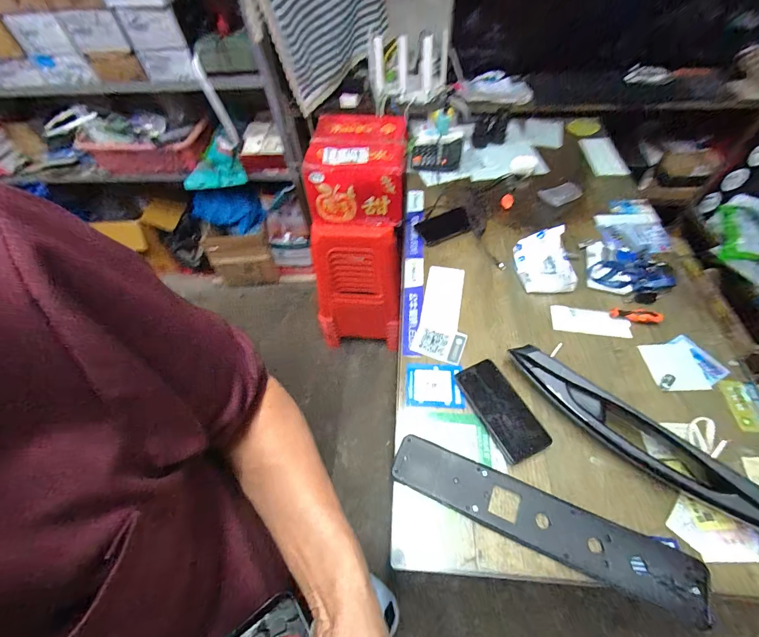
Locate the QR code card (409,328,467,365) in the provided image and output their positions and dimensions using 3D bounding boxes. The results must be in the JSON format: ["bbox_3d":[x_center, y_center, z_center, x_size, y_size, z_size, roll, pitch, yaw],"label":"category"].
[{"bbox_3d":[0.110,0.045,0.631,0.095,0.007,0.065,17,58,14],"label":"QR code card"}]

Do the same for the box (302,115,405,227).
[{"bbox_3d":[-0.066,-0.492,1.081,0.281,0.171,0.349,2,56,5],"label":"box"}]

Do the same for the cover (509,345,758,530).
[{"bbox_3d":[0.365,0.167,0.487,0.045,0.069,0.378,-40,62,-22],"label":"cover"}]

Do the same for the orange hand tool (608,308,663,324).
[{"bbox_3d":[0.482,-0.008,0.638,0.083,0.020,0.028,7,56,8],"label":"orange hand tool"}]

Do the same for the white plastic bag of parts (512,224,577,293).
[{"bbox_3d":[0.343,-0.119,0.688,0.104,0.068,0.118,-1,55,2],"label":"white plastic bag of parts"}]

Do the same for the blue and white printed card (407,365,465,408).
[{"bbox_3d":[0.095,0.115,0.585,0.094,0.005,0.076,0,59,6],"label":"blue and white printed card"}]

